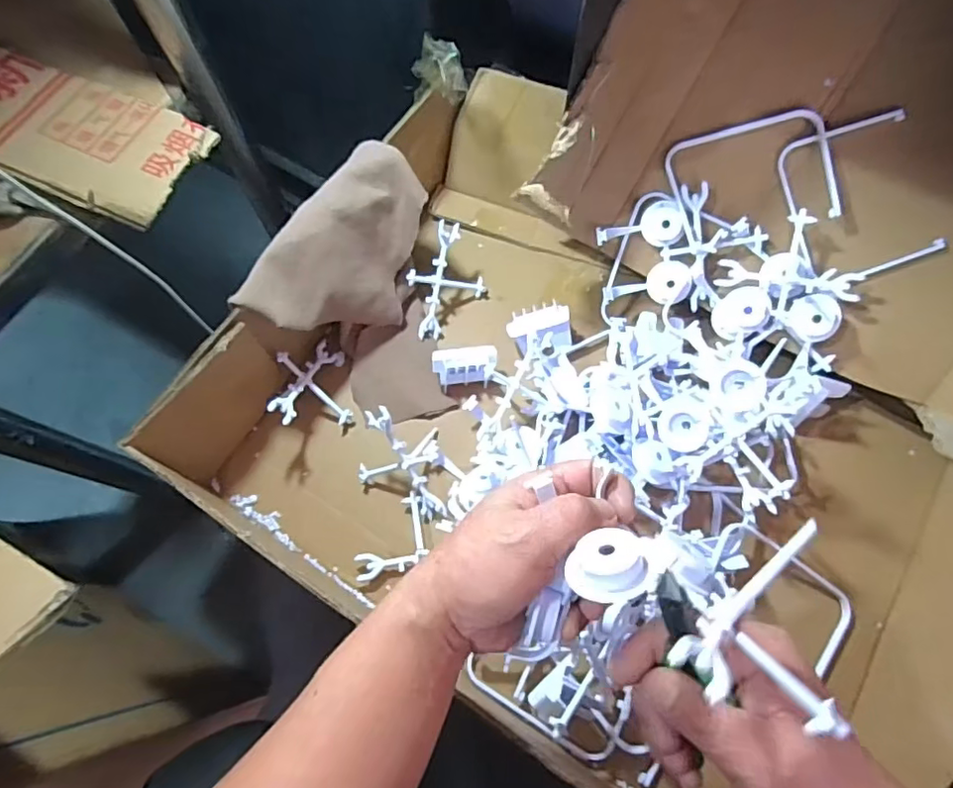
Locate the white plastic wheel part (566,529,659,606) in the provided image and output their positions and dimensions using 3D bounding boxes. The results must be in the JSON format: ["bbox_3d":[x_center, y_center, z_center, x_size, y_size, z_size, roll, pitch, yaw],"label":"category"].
[{"bbox_3d":[0.060,0.076,0.257,0.036,0.013,0.030,-43,38,-22],"label":"white plastic wheel part"}]

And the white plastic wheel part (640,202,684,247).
[{"bbox_3d":[0.172,-0.158,0.541,0.036,0.012,0.040,1,97,23],"label":"white plastic wheel part"}]

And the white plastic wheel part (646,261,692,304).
[{"bbox_3d":[0.184,-0.107,0.557,0.038,0.011,0.038,0,90,24],"label":"white plastic wheel part"}]

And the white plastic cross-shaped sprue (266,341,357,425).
[{"bbox_3d":[-0.157,-0.012,0.543,0.016,0.087,0.090,-30,64,30],"label":"white plastic cross-shaped sprue"}]

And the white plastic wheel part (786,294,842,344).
[{"bbox_3d":[0.297,-0.066,0.513,0.041,0.011,0.041,-26,85,22],"label":"white plastic wheel part"}]

